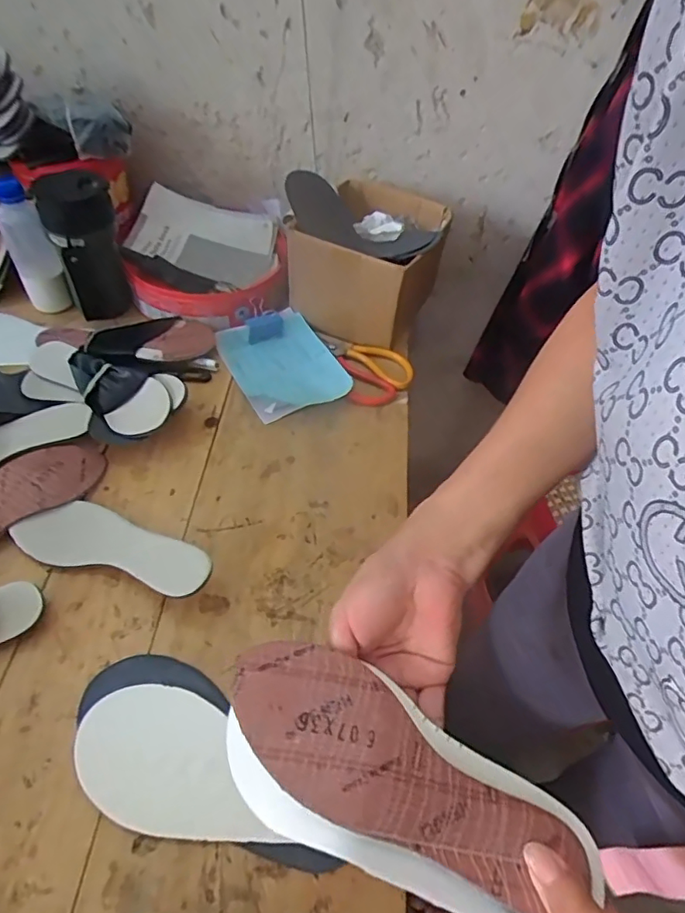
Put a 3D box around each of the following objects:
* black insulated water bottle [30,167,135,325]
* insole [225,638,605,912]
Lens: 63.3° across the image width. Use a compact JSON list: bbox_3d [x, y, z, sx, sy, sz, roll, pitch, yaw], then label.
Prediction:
[{"bbox_3d":[-0.337,-0.278,0.735,0.089,0.162,0.082,-15,53,-17],"label":"black insulated water bottle"},{"bbox_3d":[0.037,0.181,0.302,0.218,0.022,0.087,31,53,-1],"label":"insole"}]

